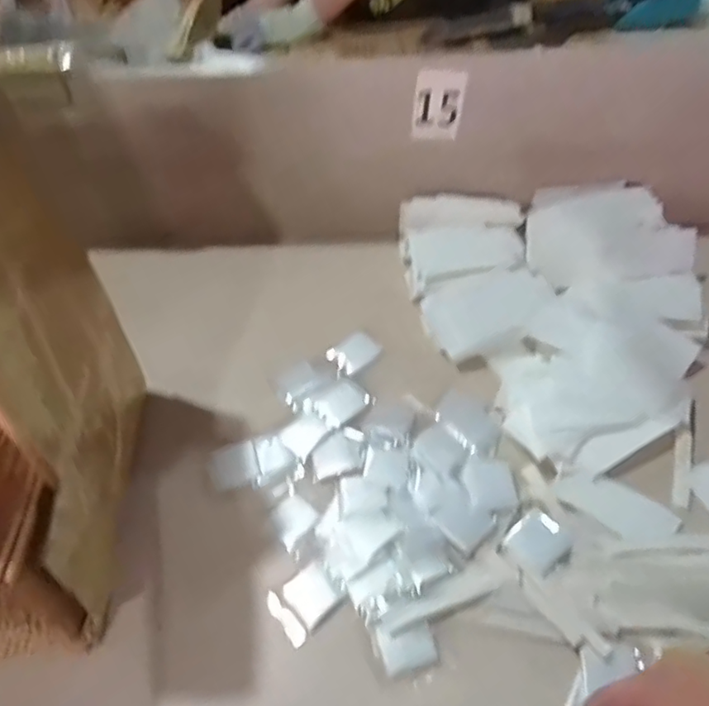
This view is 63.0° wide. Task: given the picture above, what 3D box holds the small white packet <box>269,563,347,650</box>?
[{"bbox_3d":[-0.038,0.191,0.448,0.050,0.004,0.042,-35,56,-22],"label":"small white packet"}]

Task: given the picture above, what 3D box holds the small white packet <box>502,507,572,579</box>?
[{"bbox_3d":[0.146,0.149,0.459,0.046,0.007,0.039,-35,56,-22],"label":"small white packet"}]

